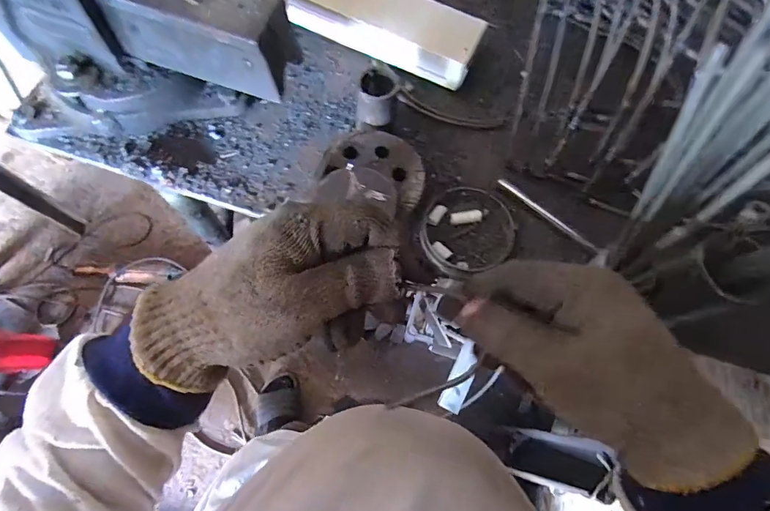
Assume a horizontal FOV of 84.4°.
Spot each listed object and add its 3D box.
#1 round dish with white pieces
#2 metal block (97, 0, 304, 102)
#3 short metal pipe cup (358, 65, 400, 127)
[{"bbox_3d":[0.081,-0.027,0.436,0.096,0.020,0.085,-25,73,-10],"label":"round dish with white pieces"},{"bbox_3d":[-0.164,-0.210,0.393,0.158,0.077,0.069,16,71,4],"label":"metal block"},{"bbox_3d":[-0.006,-0.156,0.418,0.034,0.036,0.038,15,70,3],"label":"short metal pipe cup"}]

